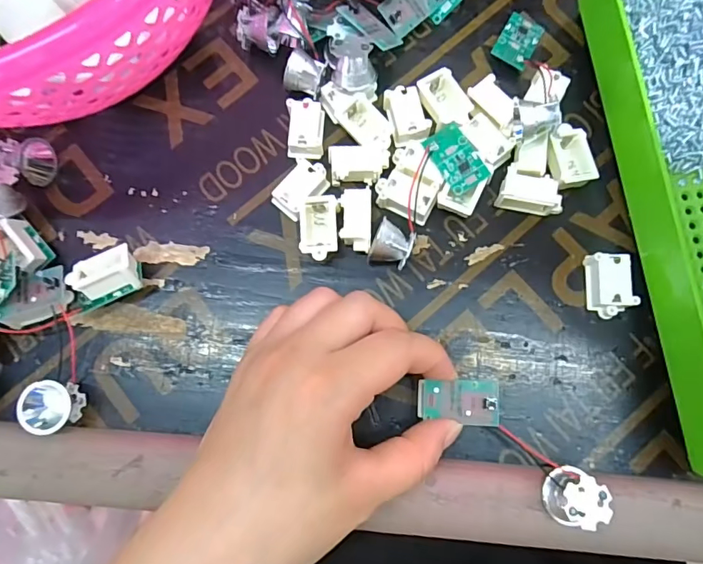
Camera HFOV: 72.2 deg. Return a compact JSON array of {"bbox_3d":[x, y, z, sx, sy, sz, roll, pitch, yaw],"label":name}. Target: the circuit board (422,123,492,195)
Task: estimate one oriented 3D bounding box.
[{"bbox_3d":[0.050,-0.059,0.229,0.019,0.004,0.032,-29,81,-4],"label":"circuit board"}]

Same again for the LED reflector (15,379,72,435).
[{"bbox_3d":[-0.134,0.056,0.218,0.021,0.019,0.022,15,81,4],"label":"LED reflector"}]

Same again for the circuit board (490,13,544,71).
[{"bbox_3d":[0.088,-0.128,0.252,0.018,0.004,0.036,30,72,-2],"label":"circuit board"}]

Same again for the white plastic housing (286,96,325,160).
[{"bbox_3d":[-0.023,-0.076,0.243,0.017,0.015,0.028,2,81,2],"label":"white plastic housing"}]

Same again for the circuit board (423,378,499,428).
[{"bbox_3d":[0.048,0.052,0.210,0.032,0.004,0.019,3,81,2],"label":"circuit board"}]

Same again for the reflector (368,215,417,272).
[{"bbox_3d":[0.019,-0.015,0.228,0.017,0.021,0.020,25,82,5],"label":"reflector"}]

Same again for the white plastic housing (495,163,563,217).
[{"bbox_3d":[0.086,-0.042,0.234,0.029,0.016,0.018,14,81,3],"label":"white plastic housing"}]

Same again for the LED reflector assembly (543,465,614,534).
[{"bbox_3d":[0.092,0.088,0.199,0.021,0.018,0.022,-2,80,1],"label":"LED reflector assembly"}]

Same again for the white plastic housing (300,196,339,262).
[{"bbox_3d":[-0.015,-0.025,0.233,0.017,0.016,0.031,3,81,2],"label":"white plastic housing"}]

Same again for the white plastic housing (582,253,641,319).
[{"bbox_3d":[0.121,0.002,0.226,0.016,0.015,0.029,-1,80,1],"label":"white plastic housing"}]

